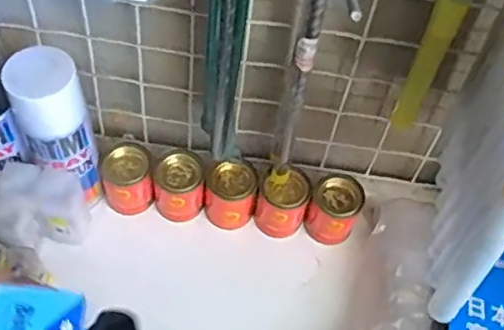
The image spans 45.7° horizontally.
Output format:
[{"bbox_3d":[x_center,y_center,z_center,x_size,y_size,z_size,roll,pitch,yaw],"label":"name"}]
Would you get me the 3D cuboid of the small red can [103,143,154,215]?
[{"bbox_3d":[-0.134,0.016,0.653,0.049,0.064,0.050,3,53,-4],"label":"small red can"}]

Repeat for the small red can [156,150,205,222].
[{"bbox_3d":[-0.078,0.025,0.653,0.049,0.062,0.050,3,53,-4],"label":"small red can"}]

